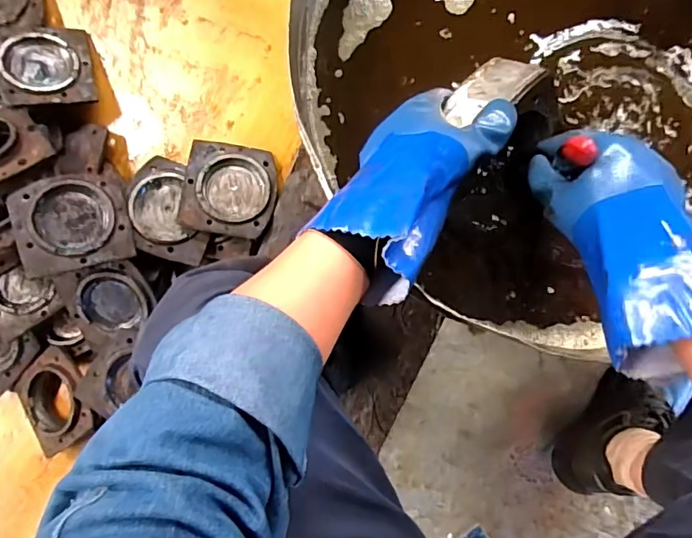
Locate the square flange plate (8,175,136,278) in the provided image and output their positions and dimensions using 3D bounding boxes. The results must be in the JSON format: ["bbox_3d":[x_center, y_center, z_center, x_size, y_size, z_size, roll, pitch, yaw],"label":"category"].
[{"bbox_3d":[-0.401,-0.069,0.736,0.151,0.022,0.135,-12,87,-18],"label":"square flange plate"}]

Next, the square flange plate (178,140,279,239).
[{"bbox_3d":[-0.182,-0.126,0.791,0.143,0.017,0.151,7,77,-9],"label":"square flange plate"}]

